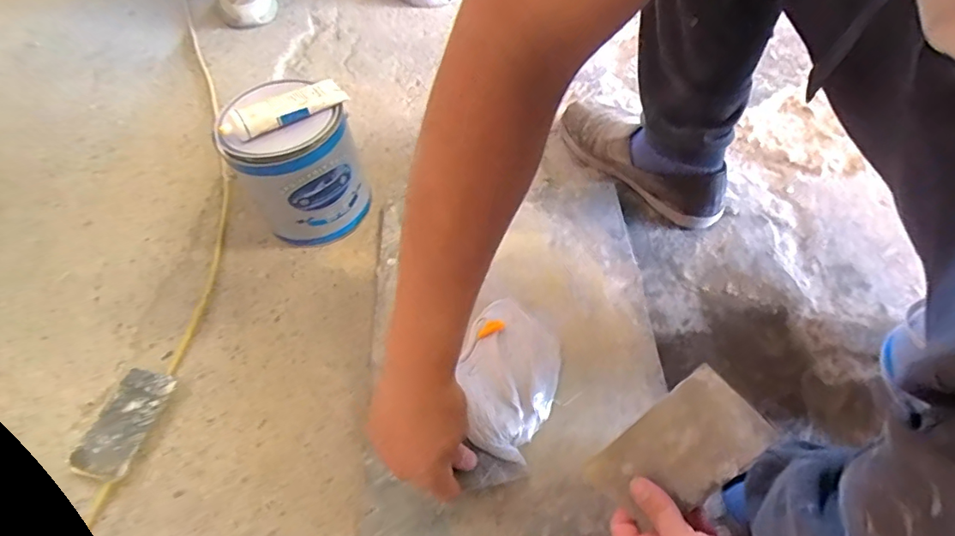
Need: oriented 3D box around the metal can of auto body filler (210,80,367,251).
[{"bbox_3d":[-0.230,-0.139,0.648,0.144,0.176,0.154,-3,56,4],"label":"metal can of auto body filler"}]

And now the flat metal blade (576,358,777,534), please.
[{"bbox_3d":[0.162,0.151,0.406,0.136,0.006,0.075,-44,64,9],"label":"flat metal blade"}]

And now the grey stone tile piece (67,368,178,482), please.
[{"bbox_3d":[-0.389,0.168,0.545,0.069,0.011,0.114,10,57,12],"label":"grey stone tile piece"}]

